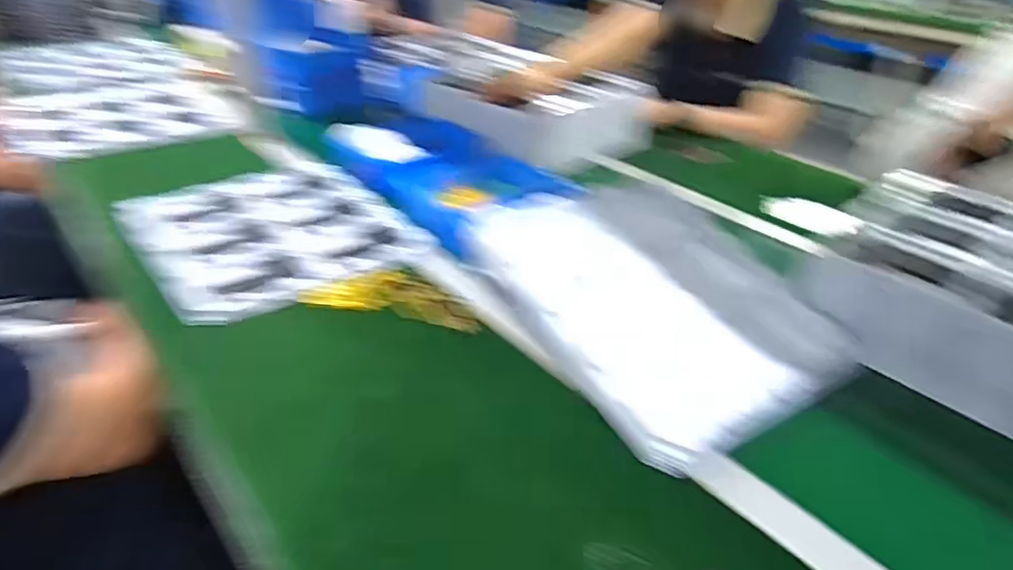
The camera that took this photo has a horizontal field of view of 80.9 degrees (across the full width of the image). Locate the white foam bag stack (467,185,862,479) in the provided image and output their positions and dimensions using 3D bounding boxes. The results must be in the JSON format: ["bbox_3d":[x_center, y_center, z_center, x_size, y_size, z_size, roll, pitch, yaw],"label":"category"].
[{"bbox_3d":[0.157,0.002,0.634,0.277,0.043,0.357,-28,58,-19],"label":"white foam bag stack"}]

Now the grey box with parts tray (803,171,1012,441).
[{"bbox_3d":[0.548,0.005,0.683,0.300,0.114,0.340,32,42,33],"label":"grey box with parts tray"}]

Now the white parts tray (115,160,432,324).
[{"bbox_3d":[-0.305,-0.079,0.783,0.302,0.020,0.314,-21,42,-34],"label":"white parts tray"}]

